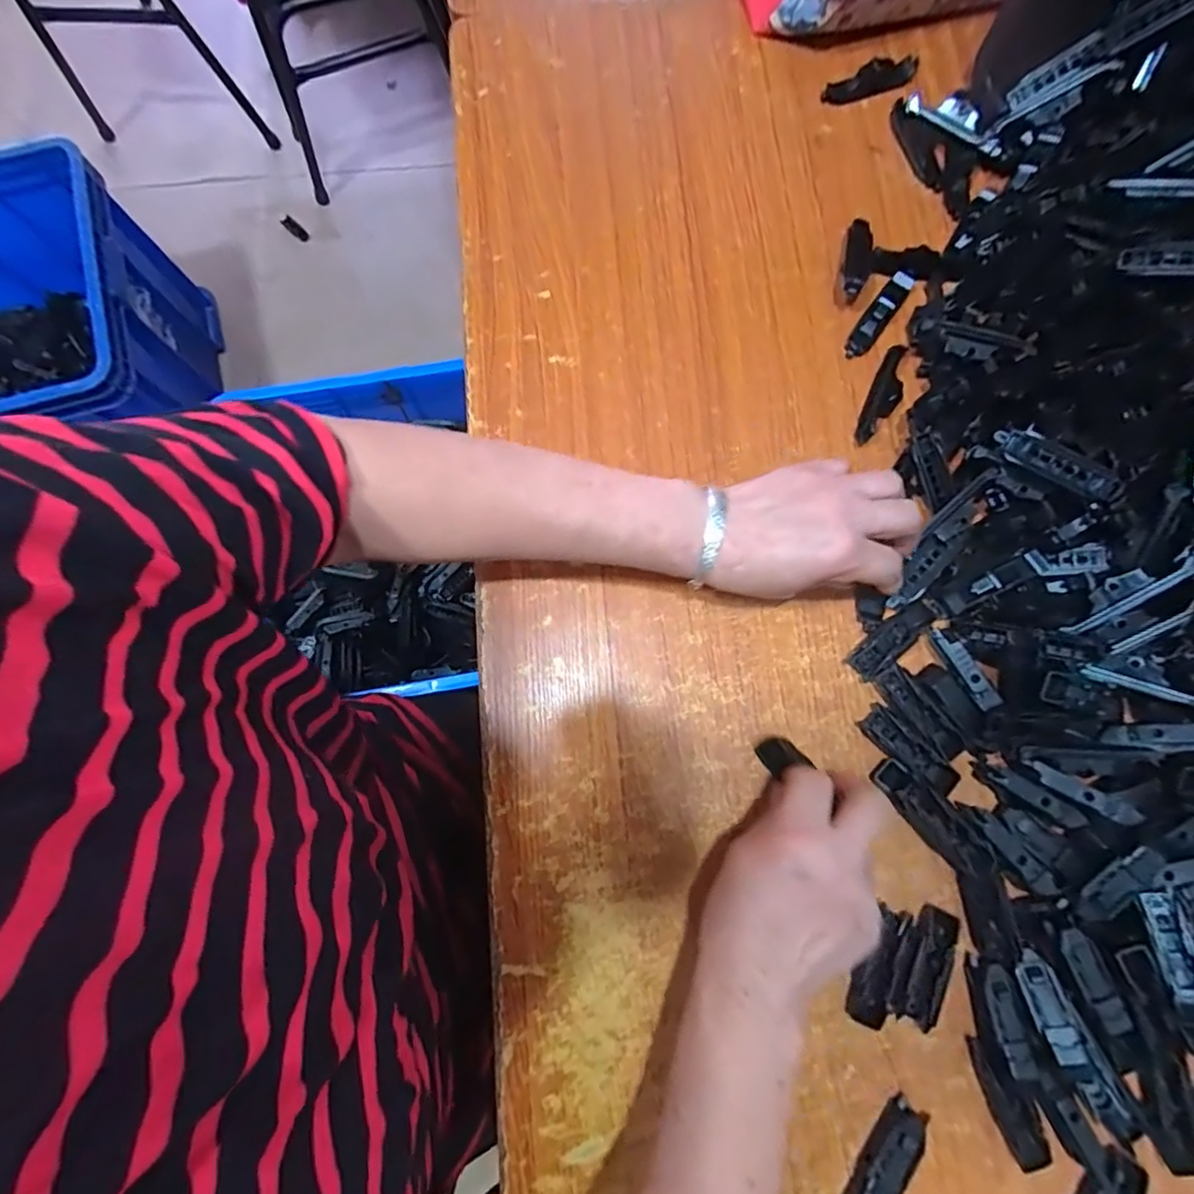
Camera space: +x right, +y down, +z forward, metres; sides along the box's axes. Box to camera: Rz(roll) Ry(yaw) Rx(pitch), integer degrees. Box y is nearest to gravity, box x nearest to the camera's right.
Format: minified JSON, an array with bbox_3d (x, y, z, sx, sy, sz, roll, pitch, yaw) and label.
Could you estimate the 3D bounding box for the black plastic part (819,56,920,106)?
[{"bbox_3d":[0.230,-0.431,0.481,0.085,0.020,0.022,-19,79,-3],"label":"black plastic part"}]

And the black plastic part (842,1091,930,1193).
[{"bbox_3d":[0.167,0.325,0.333,0.024,0.017,0.066,36,81,7],"label":"black plastic part"}]

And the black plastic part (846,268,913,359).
[{"bbox_3d":[0.217,-0.218,0.443,0.018,0.015,0.078,35,81,7],"label":"black plastic part"}]

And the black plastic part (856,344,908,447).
[{"bbox_3d":[0.214,-0.148,0.431,0.021,0.013,0.077,23,80,5],"label":"black plastic part"}]

